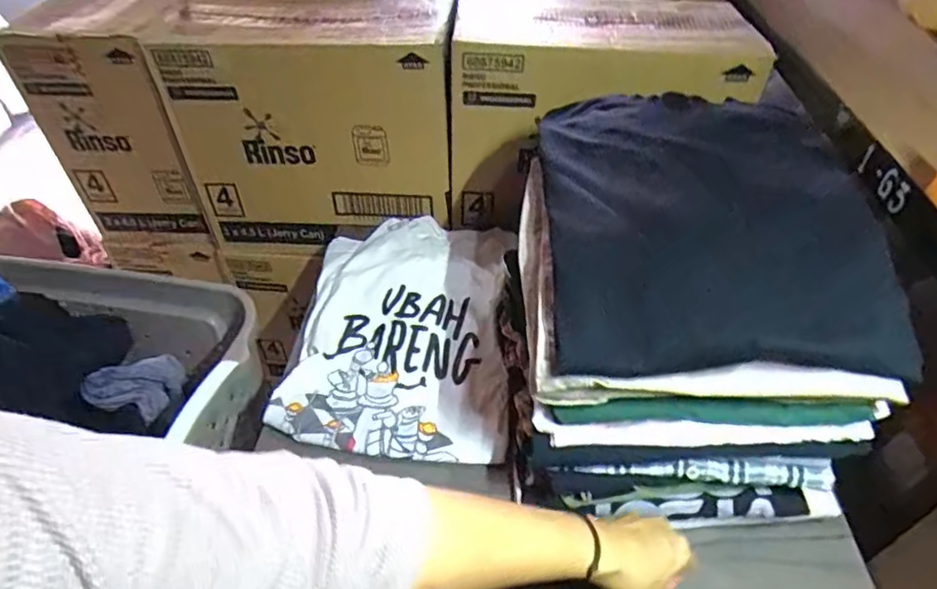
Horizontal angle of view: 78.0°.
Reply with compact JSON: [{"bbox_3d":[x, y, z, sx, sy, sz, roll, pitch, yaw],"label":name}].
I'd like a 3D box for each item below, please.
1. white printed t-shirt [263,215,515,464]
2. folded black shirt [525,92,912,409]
[{"bbox_3d":[-0.077,0.028,0.732,0.255,0.031,0.379,2,46,3],"label":"white printed t-shirt"},{"bbox_3d":[0.200,-0.076,0.496,0.259,0.034,0.322,0,51,6],"label":"folded black shirt"}]

